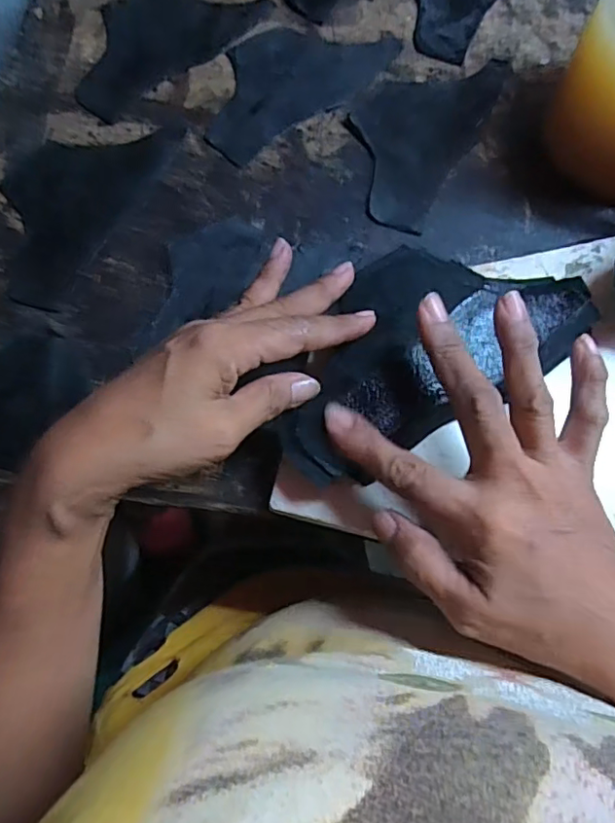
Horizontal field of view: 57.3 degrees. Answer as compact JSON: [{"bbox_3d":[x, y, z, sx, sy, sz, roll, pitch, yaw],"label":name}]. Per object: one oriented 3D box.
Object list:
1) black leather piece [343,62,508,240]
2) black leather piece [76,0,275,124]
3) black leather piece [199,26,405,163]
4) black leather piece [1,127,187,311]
[{"bbox_3d":[0.072,-0.193,0.383,0.081,0.004,0.148,29,76,7],"label":"black leather piece"},{"bbox_3d":[-0.105,-0.271,0.402,0.149,0.004,0.080,-39,79,-11],"label":"black leather piece"},{"bbox_3d":[-0.012,-0.236,0.393,0.149,0.004,0.083,-35,78,-10],"label":"black leather piece"},{"bbox_3d":[-0.153,-0.139,0.362,0.080,0.004,0.147,28,76,6],"label":"black leather piece"}]

